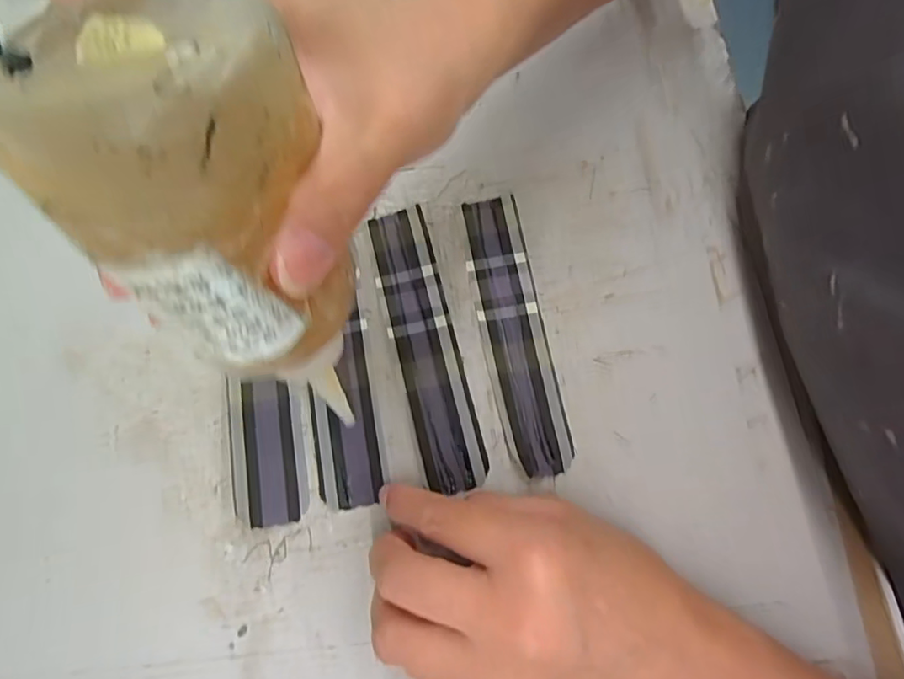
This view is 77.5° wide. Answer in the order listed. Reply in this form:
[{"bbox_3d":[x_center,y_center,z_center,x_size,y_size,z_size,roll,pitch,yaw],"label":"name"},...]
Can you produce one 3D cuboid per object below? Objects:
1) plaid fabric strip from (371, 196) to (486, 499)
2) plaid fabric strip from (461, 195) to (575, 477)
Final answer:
[{"bbox_3d":[-0.014,0.001,0.274,0.032,0.004,0.138,-13,76,-5],"label":"plaid fabric strip"},{"bbox_3d":[0.030,-0.006,0.277,0.031,0.005,0.140,-9,74,-5],"label":"plaid fabric strip"}]

